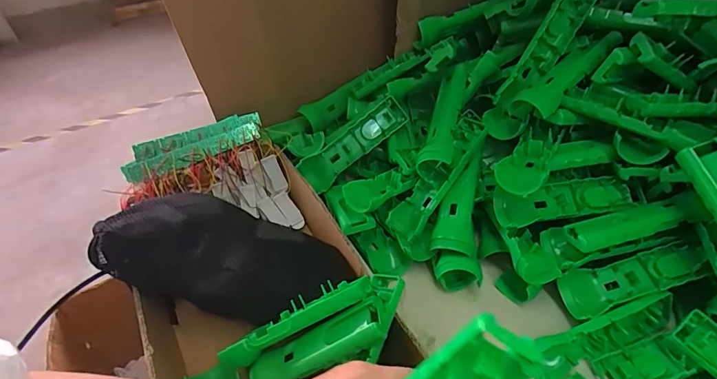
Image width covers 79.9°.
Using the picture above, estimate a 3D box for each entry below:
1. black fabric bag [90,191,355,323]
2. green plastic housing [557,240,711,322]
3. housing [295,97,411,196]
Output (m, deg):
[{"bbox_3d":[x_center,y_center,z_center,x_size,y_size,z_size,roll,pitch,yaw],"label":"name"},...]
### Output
[{"bbox_3d":[-0.149,0.077,0.494,0.265,0.096,0.114,15,44,-15],"label":"black fabric bag"},{"bbox_3d":[0.285,0.095,0.448,0.137,0.021,0.046,-22,46,9],"label":"green plastic housing"},{"bbox_3d":[-0.007,-0.064,0.592,0.159,0.048,0.017,-38,6,2],"label":"housing"}]

